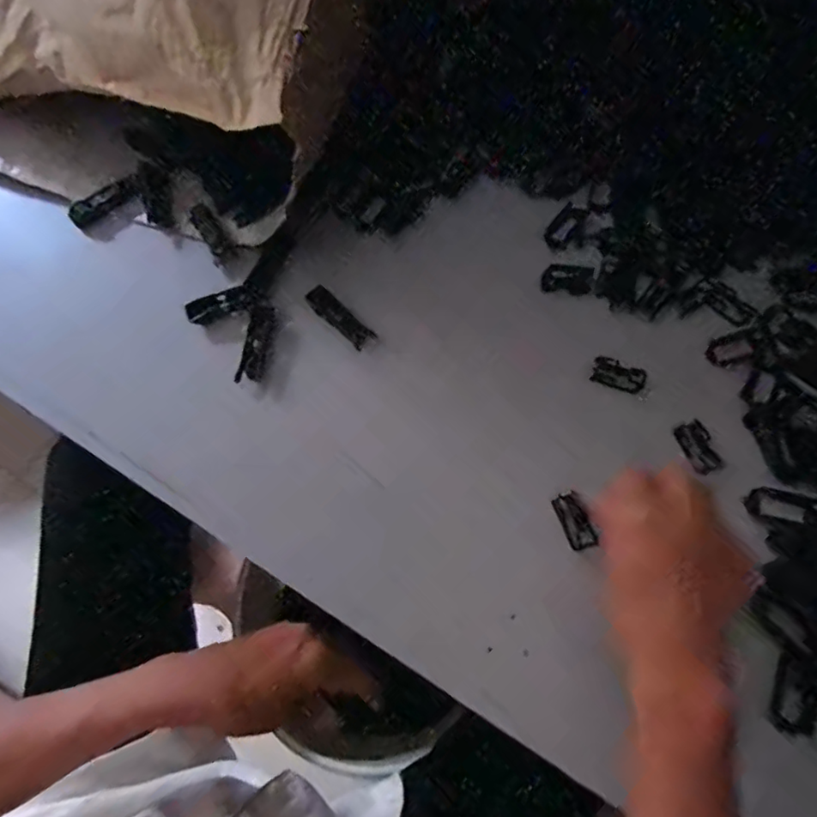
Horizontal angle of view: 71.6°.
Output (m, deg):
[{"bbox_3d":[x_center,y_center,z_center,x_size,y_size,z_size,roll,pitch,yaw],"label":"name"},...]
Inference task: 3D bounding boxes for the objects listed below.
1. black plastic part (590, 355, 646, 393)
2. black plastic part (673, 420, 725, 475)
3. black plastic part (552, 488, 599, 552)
[{"bbox_3d":[0.165,-0.026,0.444,0.039,0.013,0.018,23,69,9],"label":"black plastic part"},{"bbox_3d":[0.217,0.029,0.421,0.019,0.012,0.039,-22,69,-9],"label":"black plastic part"},{"bbox_3d":[0.116,0.078,0.396,0.019,0.009,0.041,-17,69,-7],"label":"black plastic part"}]

